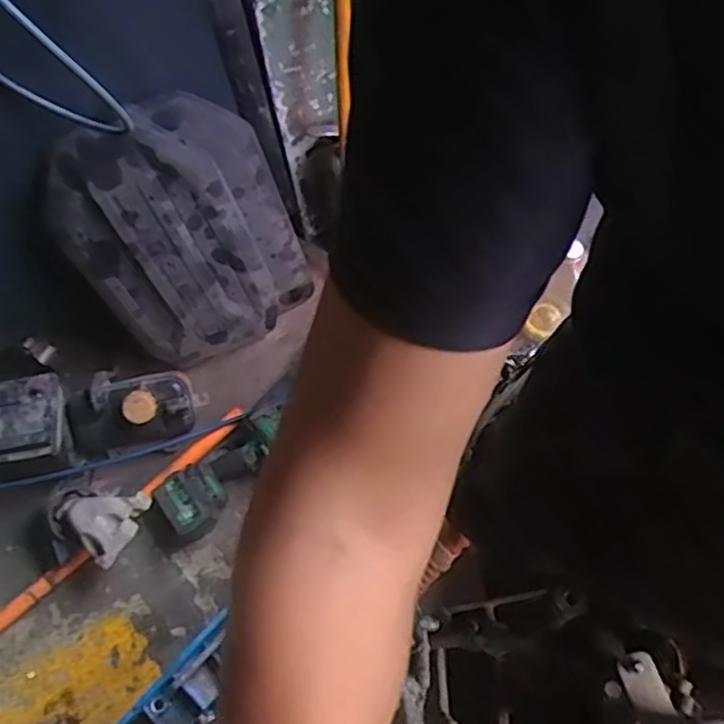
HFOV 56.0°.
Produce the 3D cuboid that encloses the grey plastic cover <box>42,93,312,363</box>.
[{"bbox_3d":[-0.318,-0.212,1.286,0.399,0.595,0.115,-26,66,-8],"label":"grey plastic cover"}]

